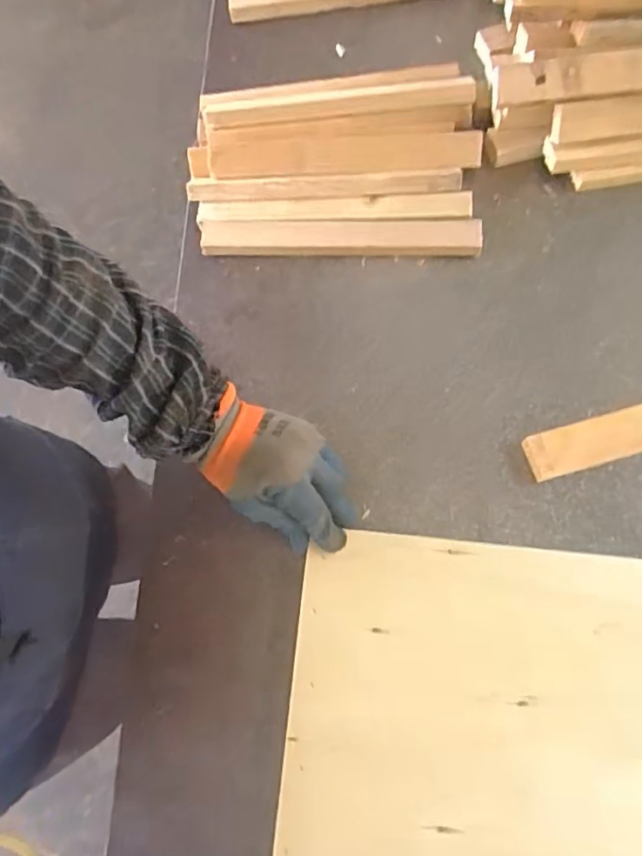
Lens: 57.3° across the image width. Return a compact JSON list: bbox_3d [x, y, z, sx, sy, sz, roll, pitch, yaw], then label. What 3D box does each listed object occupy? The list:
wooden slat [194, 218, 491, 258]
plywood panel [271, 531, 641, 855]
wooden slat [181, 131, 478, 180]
[{"bbox_3d":[0.016,-0.197,0.609,0.287,0.012,0.036,2,85,7],"label":"wooden slat"},{"bbox_3d":[0.154,0.240,0.459,0.358,0.007,0.283,6,72,1],"label":"plywood panel"},{"bbox_3d":[0.012,-0.291,0.623,0.304,0.020,0.048,2,72,3],"label":"wooden slat"}]

